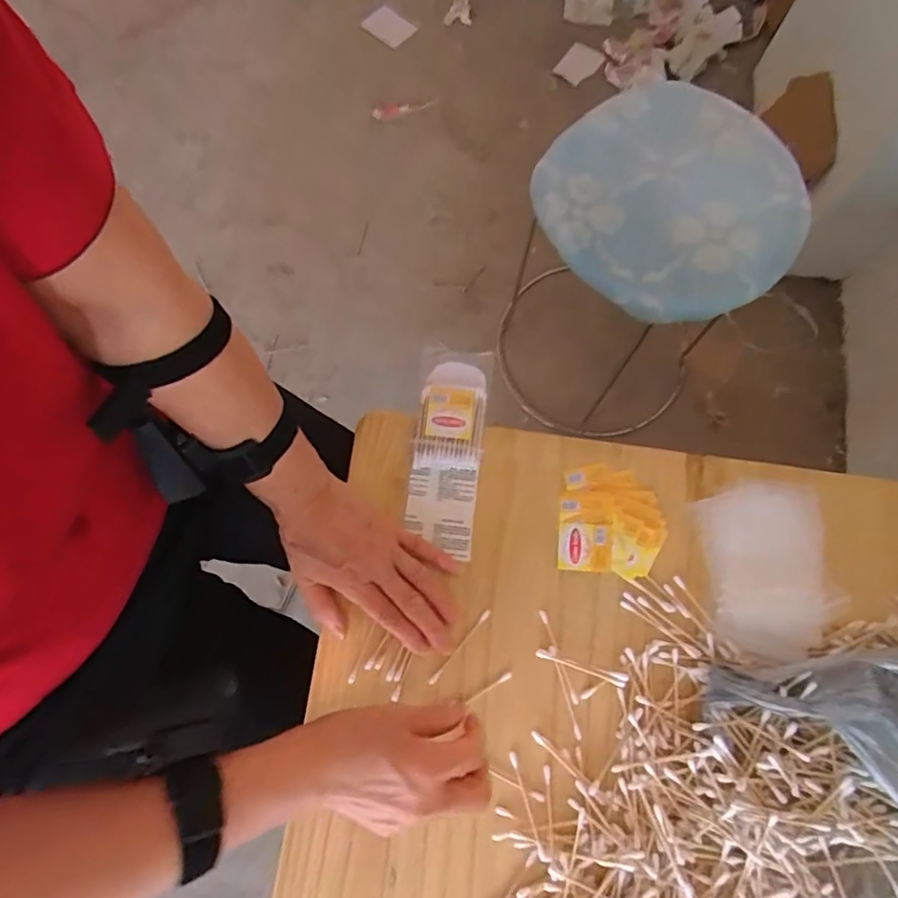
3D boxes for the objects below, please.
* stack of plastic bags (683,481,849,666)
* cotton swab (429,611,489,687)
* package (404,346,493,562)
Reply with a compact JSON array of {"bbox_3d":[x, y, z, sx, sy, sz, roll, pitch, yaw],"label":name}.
[{"bbox_3d":[0.252,0.095,0.460,0.092,0.025,0.132,-4,74,-2],"label":"stack of plastic bags"},{"bbox_3d":[0.008,0.154,0.454,0.005,0.004,0.071,40,77,10],"label":"cotton swab"},{"bbox_3d":[-0.001,-0.002,0.496,0.059,0.015,0.173,5,77,0],"label":"package"}]

